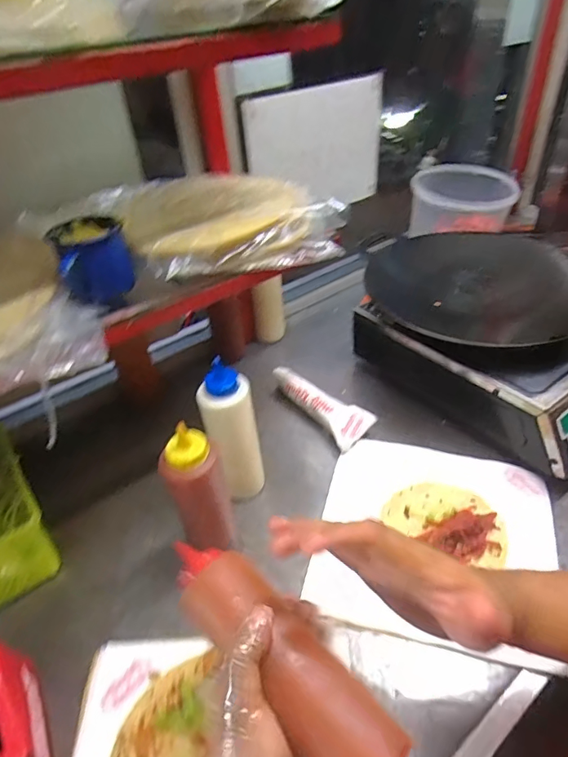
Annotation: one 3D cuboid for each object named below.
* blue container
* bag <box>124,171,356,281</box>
[{"bbox_3d":[-0.194,-0.118,0.487,0.075,0.073,0.084,-16,39,-17],"label":"blue container"},{"bbox_3d":[-0.066,-0.198,0.570,0.250,0.047,0.238,-14,39,-15],"label":"bag"}]

